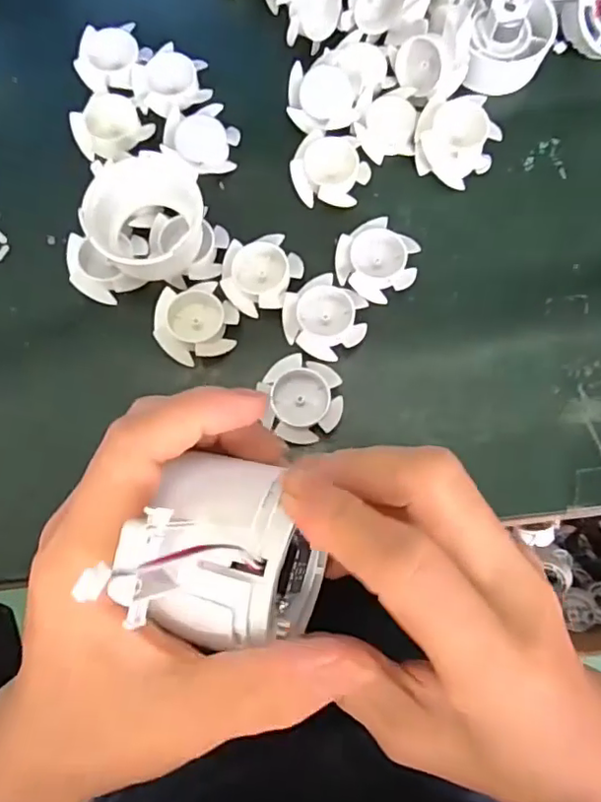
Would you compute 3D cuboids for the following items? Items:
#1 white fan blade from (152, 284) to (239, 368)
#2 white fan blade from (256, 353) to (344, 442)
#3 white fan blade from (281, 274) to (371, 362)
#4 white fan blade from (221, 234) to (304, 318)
[{"bbox_3d":[-0.051,-0.039,0.288,0.039,0.012,0.037,0,79,-1],"label":"white fan blade"},{"bbox_3d":[0.000,0.000,0.282,0.038,0.015,0.039,0,79,-1],"label":"white fan blade"},{"bbox_3d":[0.011,-0.041,0.291,0.040,0.011,0.037,0,79,-1],"label":"white fan blade"},{"bbox_3d":[-0.019,-0.063,0.295,0.039,0.011,0.038,0,79,-1],"label":"white fan blade"}]

